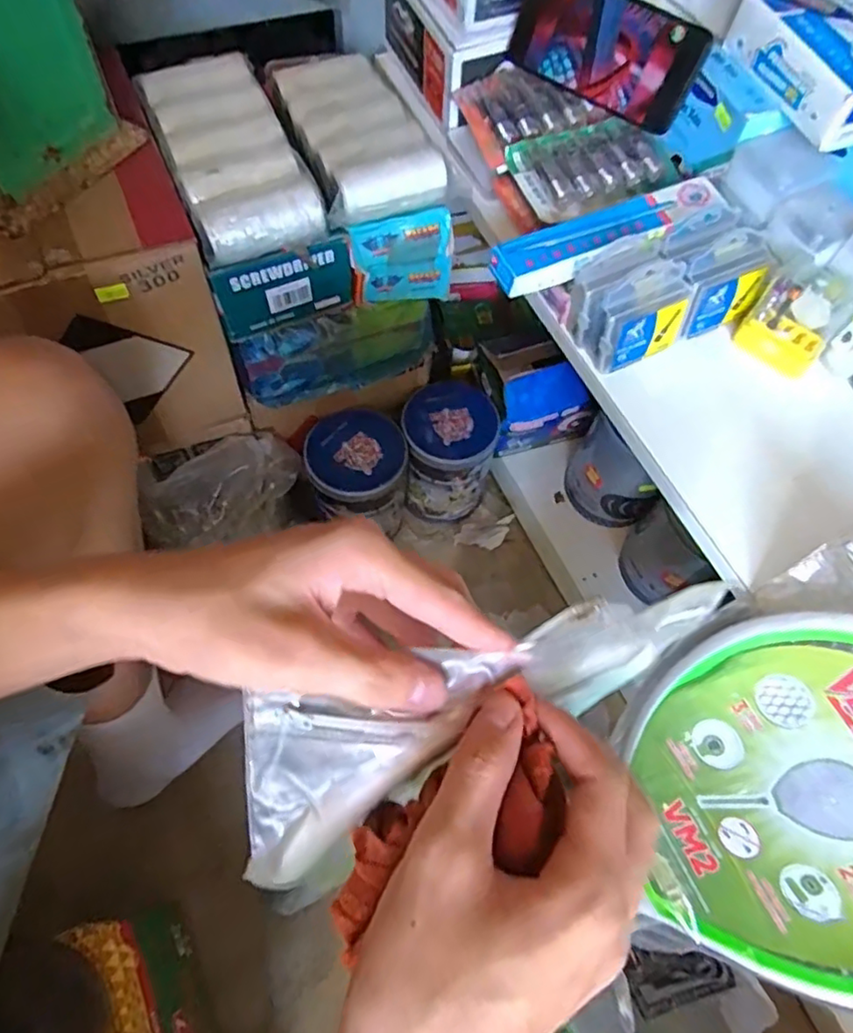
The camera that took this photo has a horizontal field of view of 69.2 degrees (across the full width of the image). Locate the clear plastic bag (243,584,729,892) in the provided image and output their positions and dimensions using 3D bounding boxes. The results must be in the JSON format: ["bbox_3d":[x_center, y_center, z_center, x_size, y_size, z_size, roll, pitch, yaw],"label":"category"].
[{"bbox_3d":[0.037,0.078,0.282,0.252,0.101,0.058,-21,66,-14],"label":"clear plastic bag"}]

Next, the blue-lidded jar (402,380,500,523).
[{"bbox_3d":[0.028,-0.076,0.772,0.109,0.150,0.115,2,63,-3],"label":"blue-lidded jar"}]

